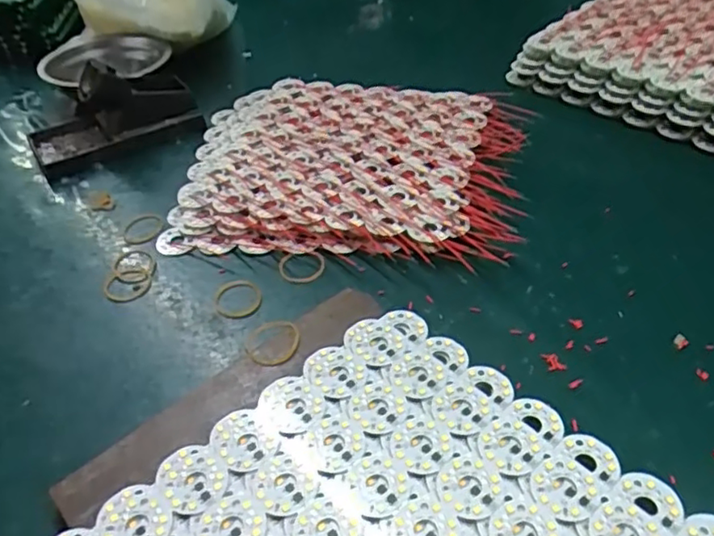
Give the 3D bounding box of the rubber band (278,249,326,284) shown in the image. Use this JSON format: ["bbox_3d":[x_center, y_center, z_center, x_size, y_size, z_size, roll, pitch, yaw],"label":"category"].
[{"bbox_3d":[-0.039,-0.001,0.430,0.032,0.004,0.029,-7,43,-2],"label":"rubber band"}]

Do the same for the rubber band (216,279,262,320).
[{"bbox_3d":[-0.080,0.020,0.409,0.031,0.004,0.035,-10,43,-6],"label":"rubber band"}]

